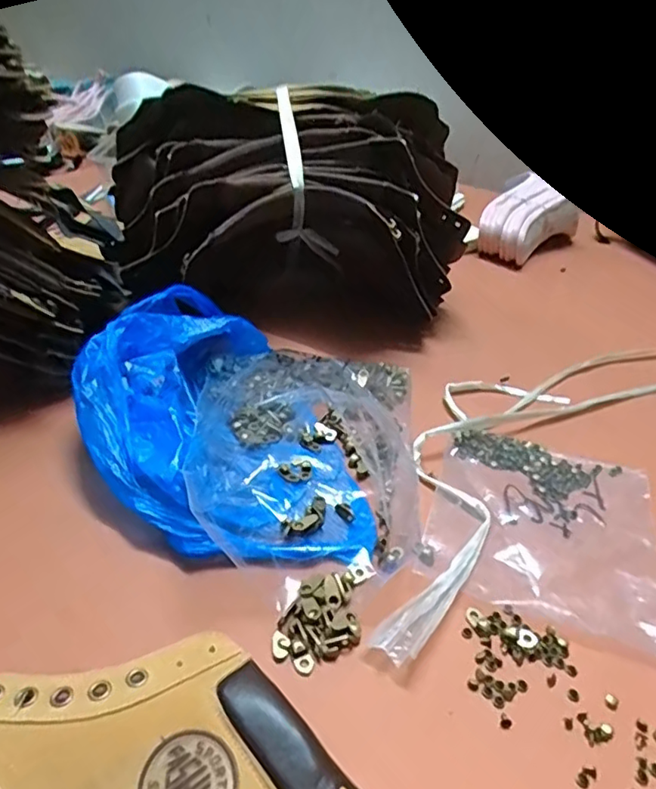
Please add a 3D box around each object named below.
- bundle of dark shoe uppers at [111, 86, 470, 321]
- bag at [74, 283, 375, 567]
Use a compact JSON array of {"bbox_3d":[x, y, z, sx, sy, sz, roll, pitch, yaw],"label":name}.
[{"bbox_3d":[-0.033,-0.166,0.531,0.300,0.180,0.141,0,37,-8],"label":"bundle of dark shoe uppers"},{"bbox_3d":[-0.074,0.013,0.390,0.166,0.057,0.244,-15,41,-26],"label":"bag"}]

